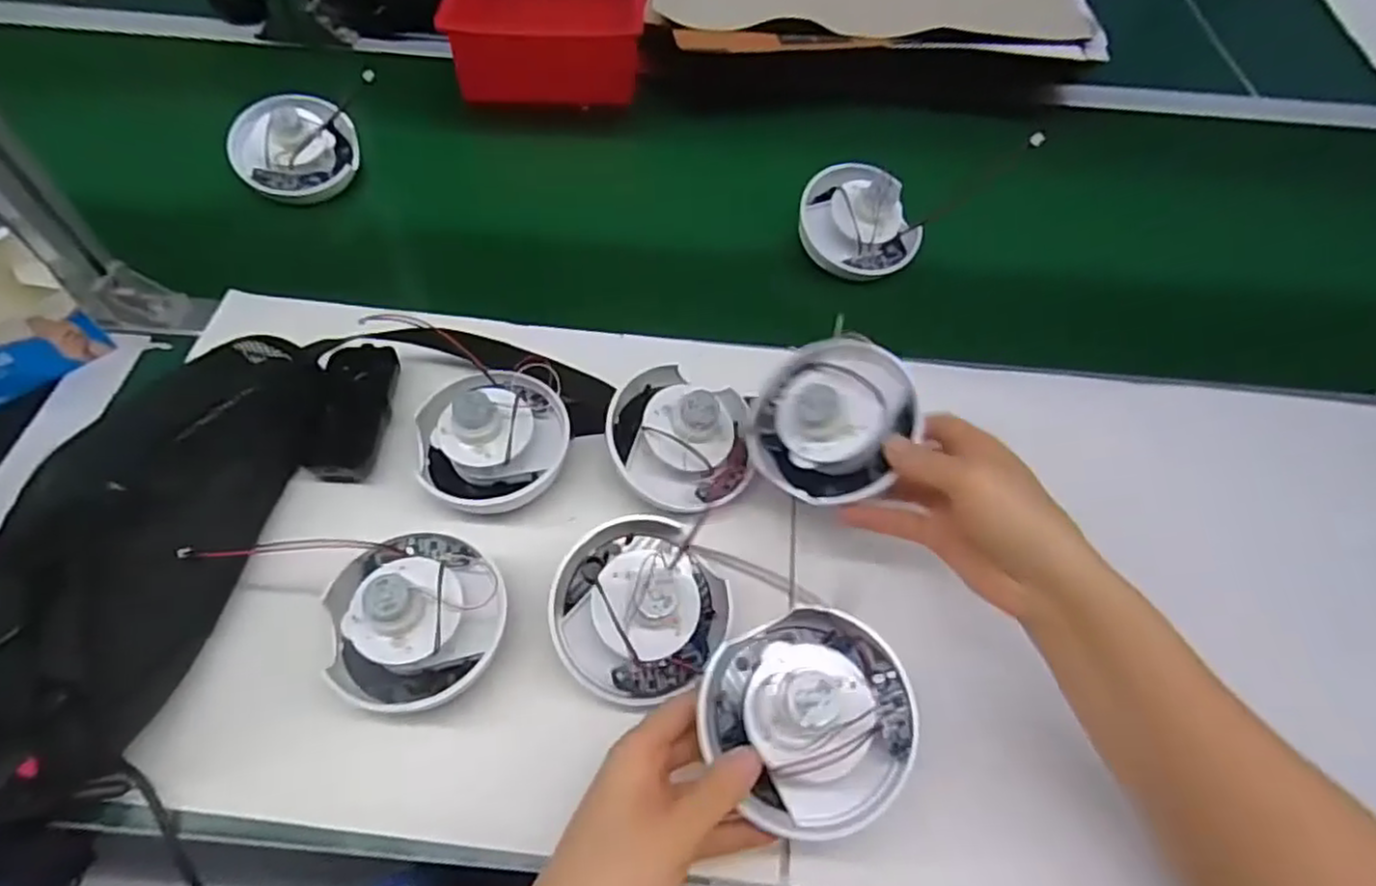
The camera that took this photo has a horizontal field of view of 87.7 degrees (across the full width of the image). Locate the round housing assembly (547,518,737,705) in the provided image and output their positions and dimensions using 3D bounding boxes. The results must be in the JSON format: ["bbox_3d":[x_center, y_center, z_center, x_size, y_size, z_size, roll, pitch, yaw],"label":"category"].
[{"bbox_3d":[-0.028,0.091,0.425,0.101,0.058,0.103,1,56,-2],"label":"round housing assembly"}]

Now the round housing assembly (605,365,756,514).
[{"bbox_3d":[-0.006,-0.010,0.499,0.096,0.058,0.099,1,56,-2],"label":"round housing assembly"}]

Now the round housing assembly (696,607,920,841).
[{"bbox_3d":[0.064,0.137,0.364,0.098,0.065,0.104,1,56,-2],"label":"round housing assembly"}]

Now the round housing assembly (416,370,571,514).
[{"bbox_3d":[-0.137,-0.008,0.493,0.106,0.051,0.090,10,56,4],"label":"round housing assembly"}]

